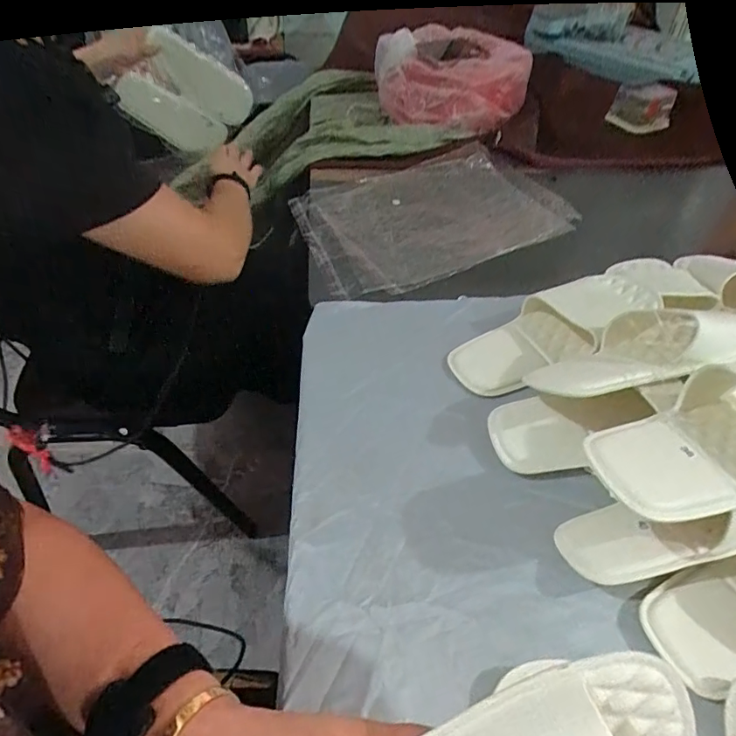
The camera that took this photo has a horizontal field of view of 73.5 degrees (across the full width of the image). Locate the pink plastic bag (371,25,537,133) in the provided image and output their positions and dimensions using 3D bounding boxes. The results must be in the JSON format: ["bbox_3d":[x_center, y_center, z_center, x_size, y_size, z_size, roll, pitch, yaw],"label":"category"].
[{"bbox_3d":[0.176,-0.618,1.055,0.314,0.134,0.220,-1,47,0],"label":"pink plastic bag"}]

